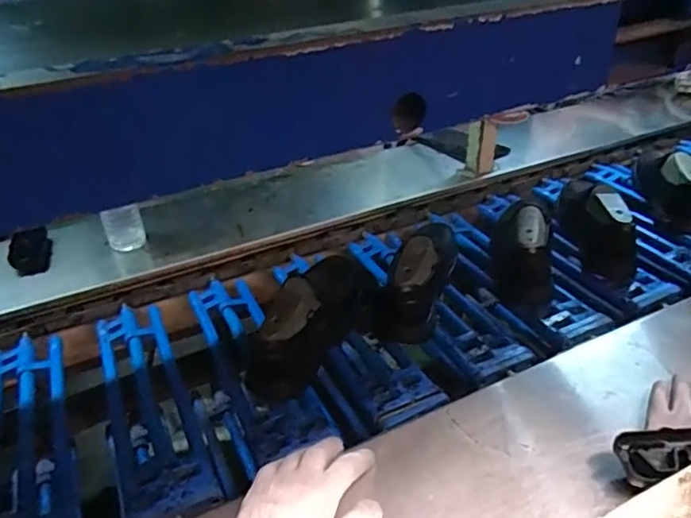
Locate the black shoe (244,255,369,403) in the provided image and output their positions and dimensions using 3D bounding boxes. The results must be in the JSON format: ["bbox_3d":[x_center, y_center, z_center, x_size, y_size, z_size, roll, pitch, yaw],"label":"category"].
[{"bbox_3d":[-0.039,0.064,0.749,0.085,0.098,0.265,9,36,18],"label":"black shoe"}]

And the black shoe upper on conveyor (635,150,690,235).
[{"bbox_3d":[0.586,-0.139,1.011,0.076,0.103,0.226,3,34,9],"label":"black shoe upper on conveyor"}]

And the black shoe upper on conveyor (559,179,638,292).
[{"bbox_3d":[0.409,-0.074,0.927,0.074,0.098,0.277,0,34,5],"label":"black shoe upper on conveyor"}]

